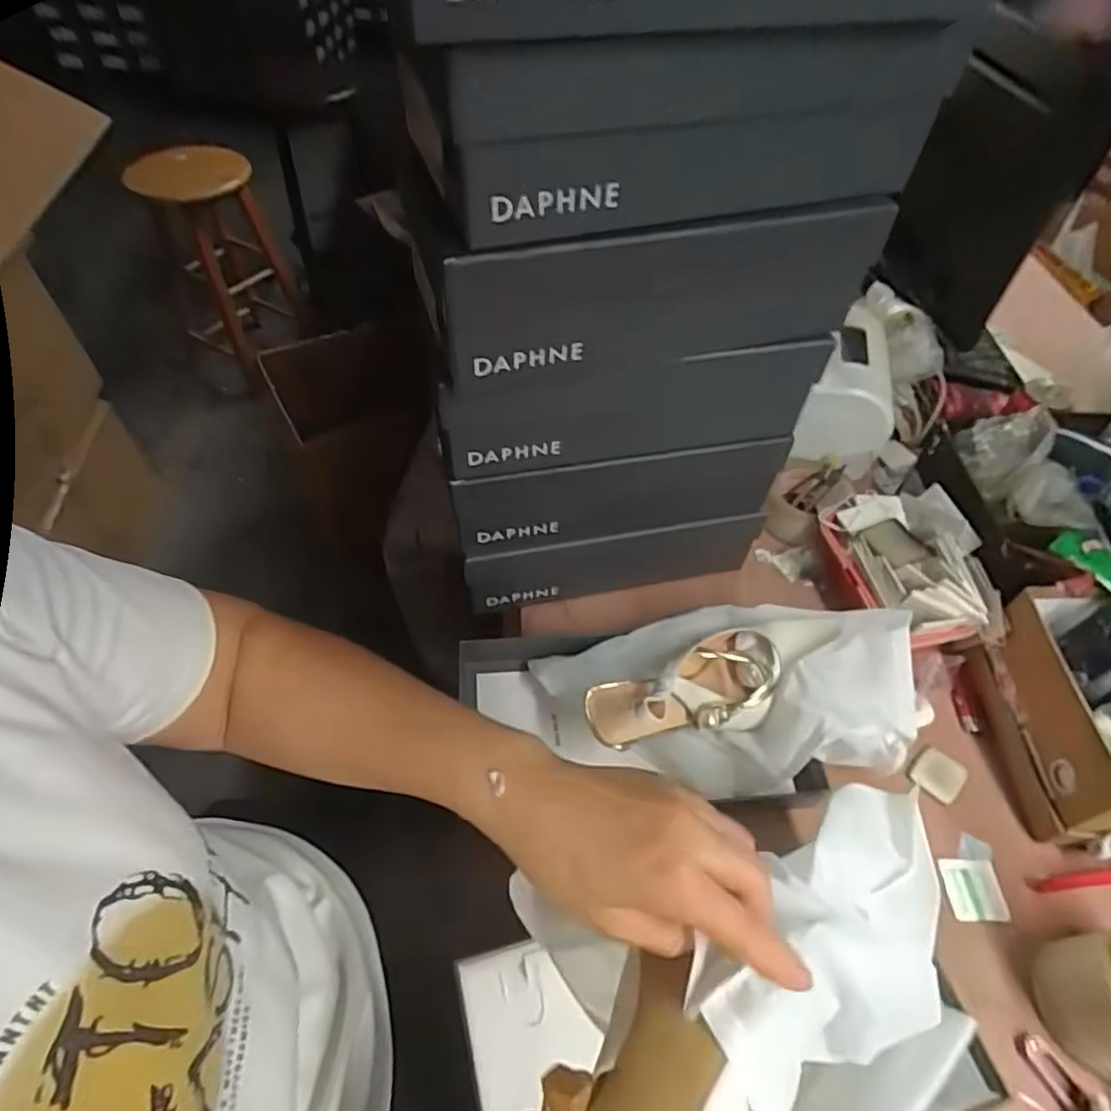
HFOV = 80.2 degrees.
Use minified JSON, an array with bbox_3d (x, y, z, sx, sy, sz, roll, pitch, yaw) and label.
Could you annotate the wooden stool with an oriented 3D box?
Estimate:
[{"bbox_3d":[-0.819,-0.715,1.648,0.296,0.517,0.341,-21,56,-17],"label":"wooden stool"}]

